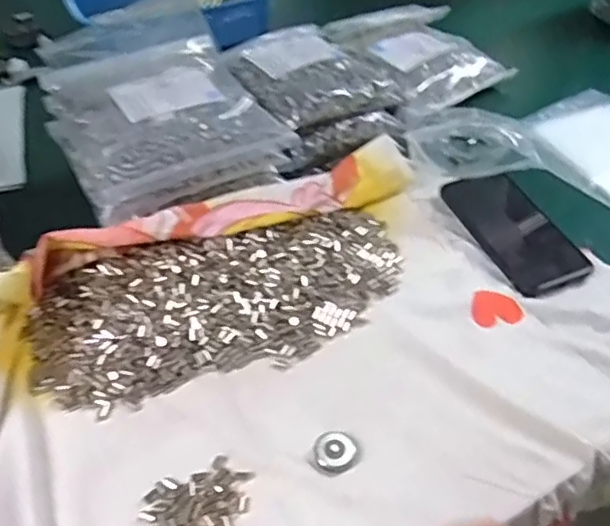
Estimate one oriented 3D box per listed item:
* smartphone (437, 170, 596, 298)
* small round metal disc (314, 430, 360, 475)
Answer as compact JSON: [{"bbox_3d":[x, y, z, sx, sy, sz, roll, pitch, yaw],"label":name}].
[{"bbox_3d":[0.213,-0.039,0.638,0.090,0.011,0.169,-16,48,-14],"label":"smartphone"},{"bbox_3d":[0.023,0.139,0.470,0.032,0.004,0.035,7,46,7],"label":"small round metal disc"}]

